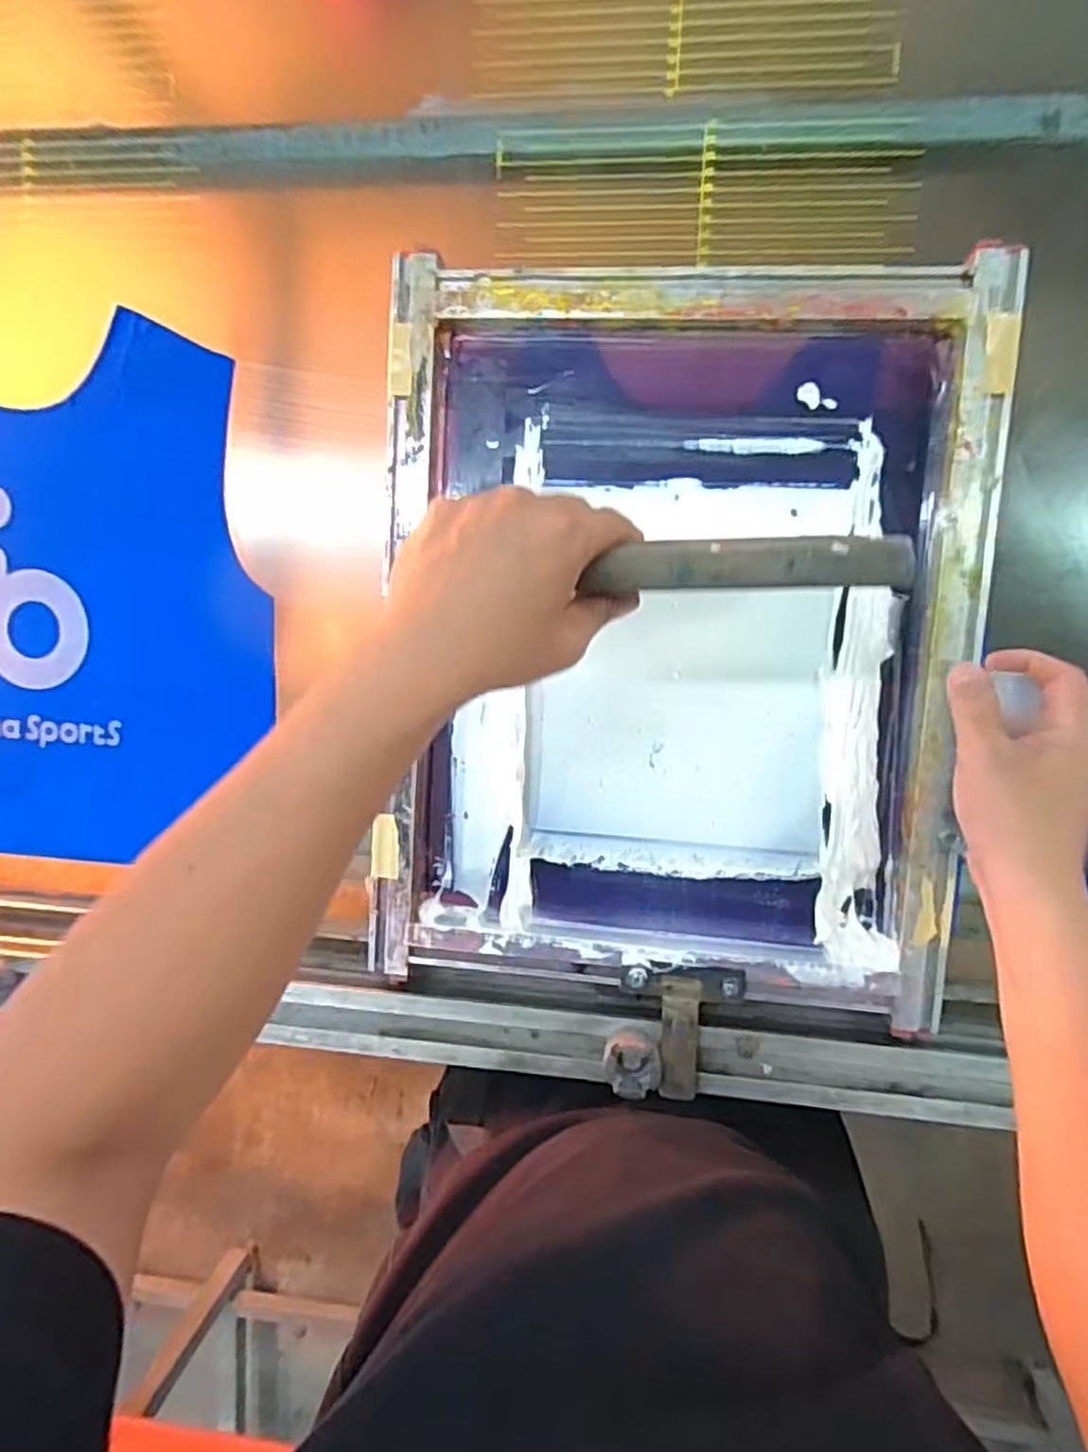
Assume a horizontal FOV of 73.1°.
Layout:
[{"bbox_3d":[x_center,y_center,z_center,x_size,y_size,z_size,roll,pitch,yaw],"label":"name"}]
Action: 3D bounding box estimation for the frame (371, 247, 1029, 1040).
[{"bbox_3d":[0.084,-0.055,0.502,0.386,0.045,0.474,4,93,7],"label":"frame"}]

